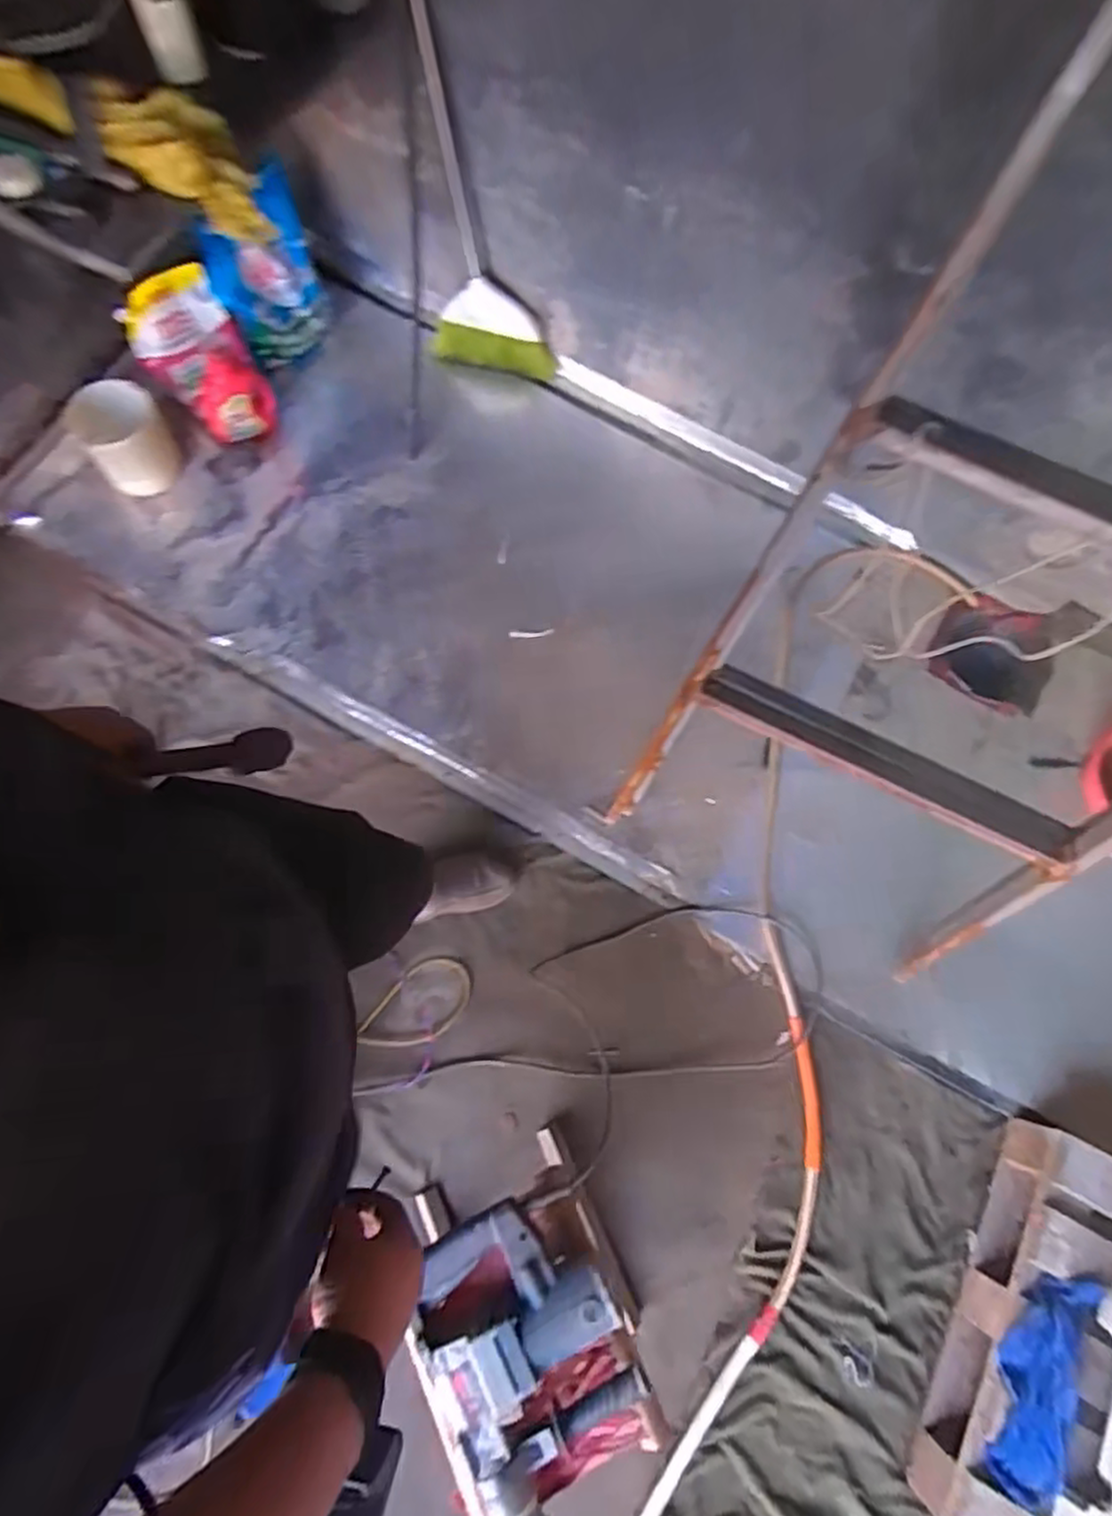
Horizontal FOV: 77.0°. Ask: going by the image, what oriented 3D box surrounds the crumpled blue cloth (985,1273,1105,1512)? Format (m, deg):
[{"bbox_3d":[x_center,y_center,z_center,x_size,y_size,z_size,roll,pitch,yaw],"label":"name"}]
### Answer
[{"bbox_3d":[0.686,0.877,0.983,0.101,0.040,0.294,26,72,6],"label":"crumpled blue cloth"}]

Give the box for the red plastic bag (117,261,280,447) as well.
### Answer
[{"bbox_3d":[-0.783,-0.864,1.552,0.206,0.222,0.319,-31,76,-13],"label":"red plastic bag"}]

